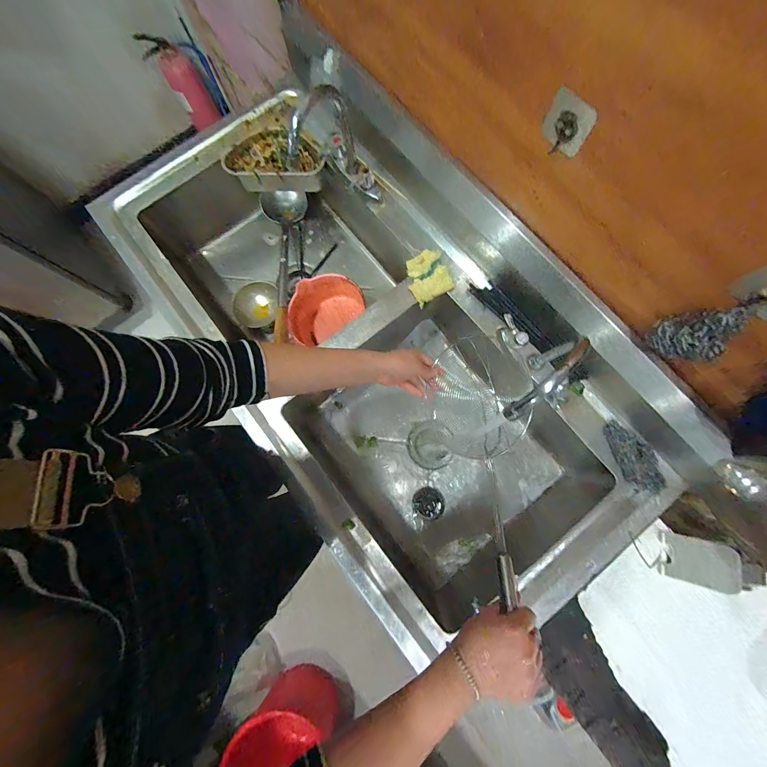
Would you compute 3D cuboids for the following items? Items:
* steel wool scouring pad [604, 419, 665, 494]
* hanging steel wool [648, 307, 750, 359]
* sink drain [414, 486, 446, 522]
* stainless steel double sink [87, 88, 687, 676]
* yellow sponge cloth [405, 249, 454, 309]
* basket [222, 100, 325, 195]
[{"bbox_3d":[0.440,0.129,0.575,0.052,0.027,0.129,-24,80,-3],"label":"steel wool scouring pad"},{"bbox_3d":[0.380,-0.059,0.397,0.060,0.078,0.052,29,82,6],"label":"hanging steel wool"},{"bbox_3d":[0.106,0.278,0.753,0.068,0.014,0.070,-23,80,-3],"label":"sink drain"},{"bbox_3d":[-0.036,-0.084,0.722,0.549,0.270,1.176,-41,82,-6],"label":"stainless steel double sink"},{"bbox_3d":[0.090,-0.217,0.658,0.090,0.016,0.093,-29,81,-4],"label":"yellow sponge cloth"},{"bbox_3d":[-0.251,-0.511,0.751,0.189,0.100,0.183,-38,81,-5],"label":"basket"}]

